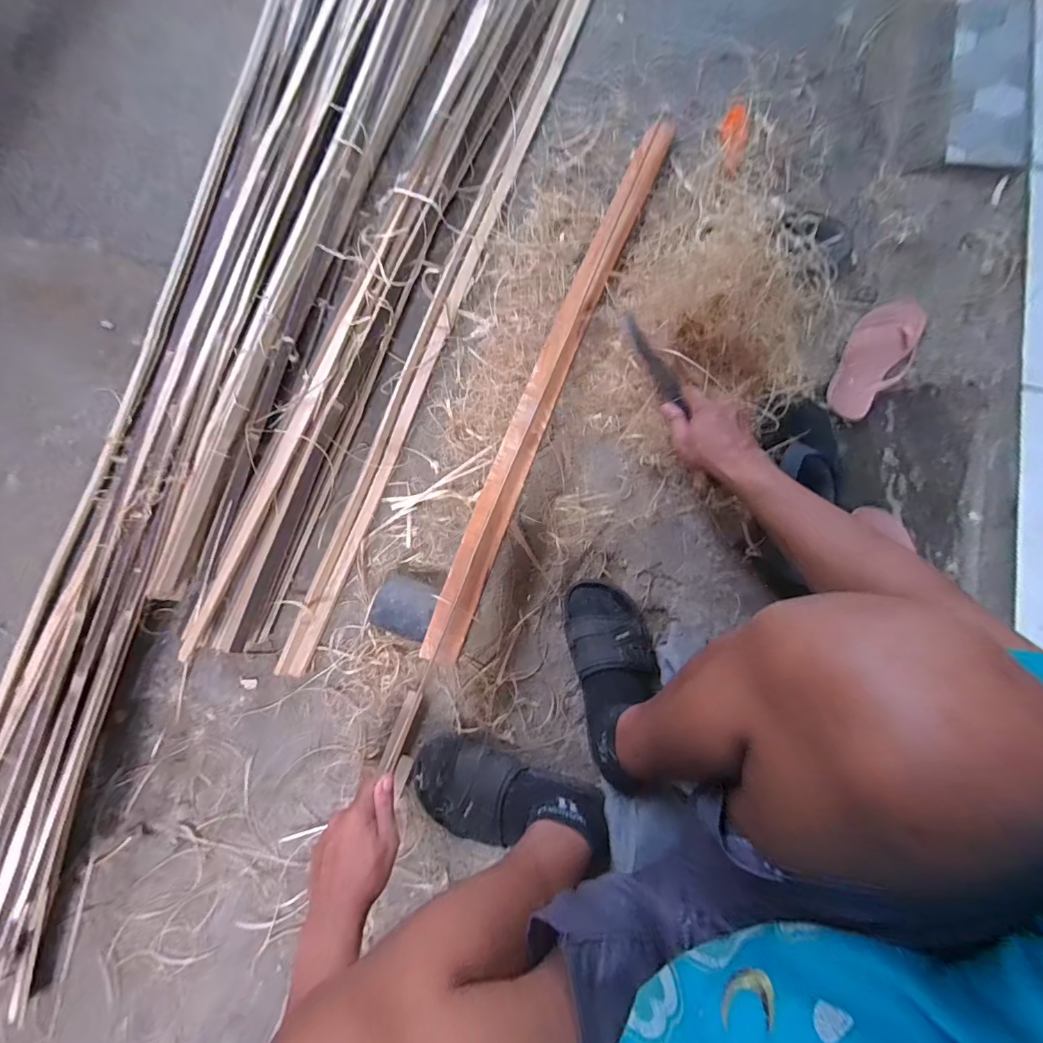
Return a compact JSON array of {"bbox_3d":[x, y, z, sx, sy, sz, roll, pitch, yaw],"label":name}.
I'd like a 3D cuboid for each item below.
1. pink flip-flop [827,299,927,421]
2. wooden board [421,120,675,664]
[{"bbox_3d":[0.571,-0.264,0.719,0.098,0.027,0.229,26,81,4],"label":"pink flip-flop"},{"bbox_3d":[0.057,-0.250,0.672,0.060,0.024,0.923,20,76,7],"label":"wooden board"}]

